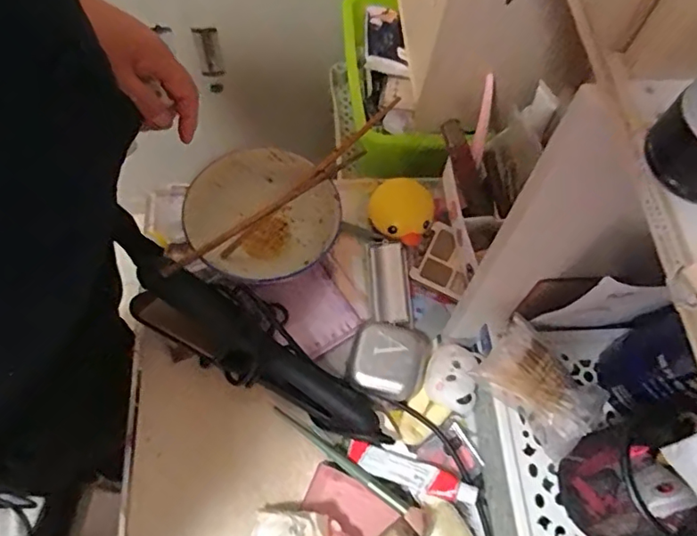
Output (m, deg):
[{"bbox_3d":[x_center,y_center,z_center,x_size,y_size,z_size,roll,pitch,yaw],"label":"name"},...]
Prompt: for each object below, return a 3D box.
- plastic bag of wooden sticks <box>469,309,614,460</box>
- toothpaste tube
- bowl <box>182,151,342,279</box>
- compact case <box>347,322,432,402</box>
[{"bbox_3d":[0.151,0.094,0.427,0.095,0.029,0.067,38,68,13],"label":"plastic bag of wooden sticks"},{"bbox_3d":[0.054,0.180,0.478,0.113,0.019,0.024,20,65,6],"label":"toothpaste tube"},{"bbox_3d":[-0.090,-0.053,0.562,0.152,0.065,0.120,-14,67,-10],"label":"bowl"},{"bbox_3d":[0.038,0.089,0.521,0.070,0.028,0.068,16,65,4],"label":"compact case"}]

